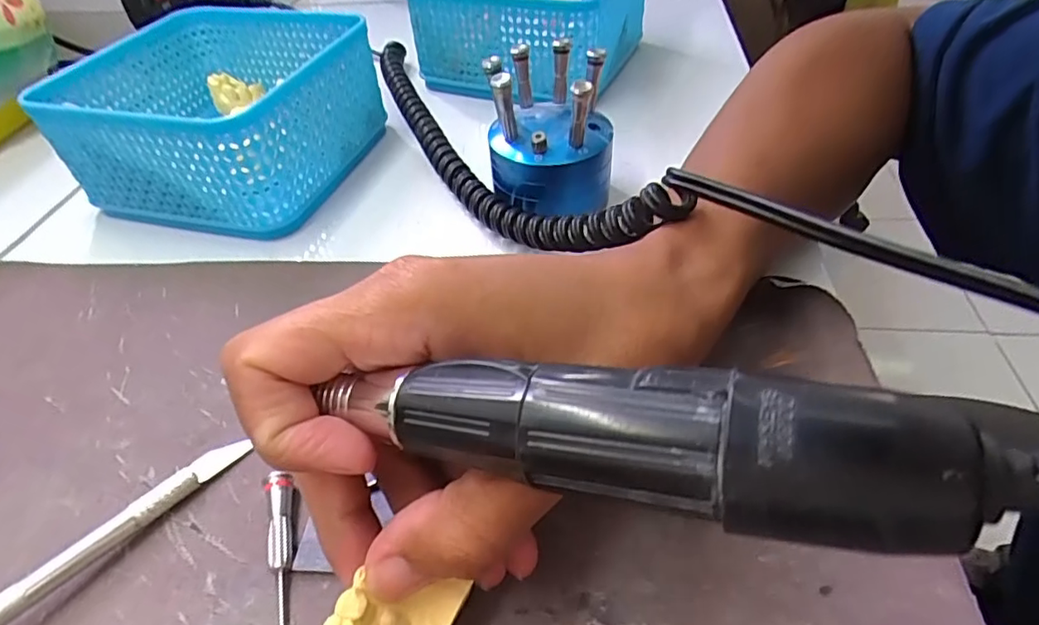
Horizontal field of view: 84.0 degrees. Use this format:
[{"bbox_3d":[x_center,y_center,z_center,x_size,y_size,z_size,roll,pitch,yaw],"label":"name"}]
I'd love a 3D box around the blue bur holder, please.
[{"bbox_3d":[0.015,-0.086,0.269,0.054,0.059,0.054,3,45,8],"label":"blue bur holder"}]

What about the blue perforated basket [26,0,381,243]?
[{"bbox_3d":[-0.159,-0.110,0.318,0.129,0.062,0.130,10,47,15],"label":"blue perforated basket"}]

